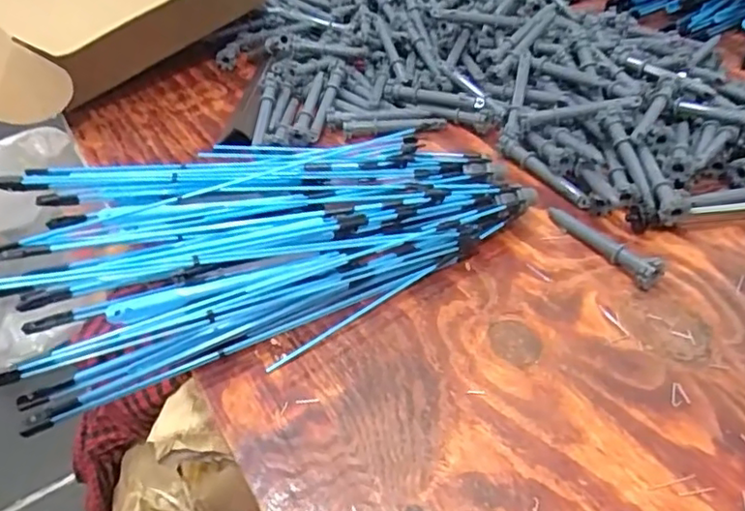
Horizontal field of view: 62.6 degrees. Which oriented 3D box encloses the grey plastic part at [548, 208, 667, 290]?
[{"bbox_3d":[0.162,-0.012,0.432,0.016,0.020,0.095,-23,47,-20],"label":"grey plastic part"}]

